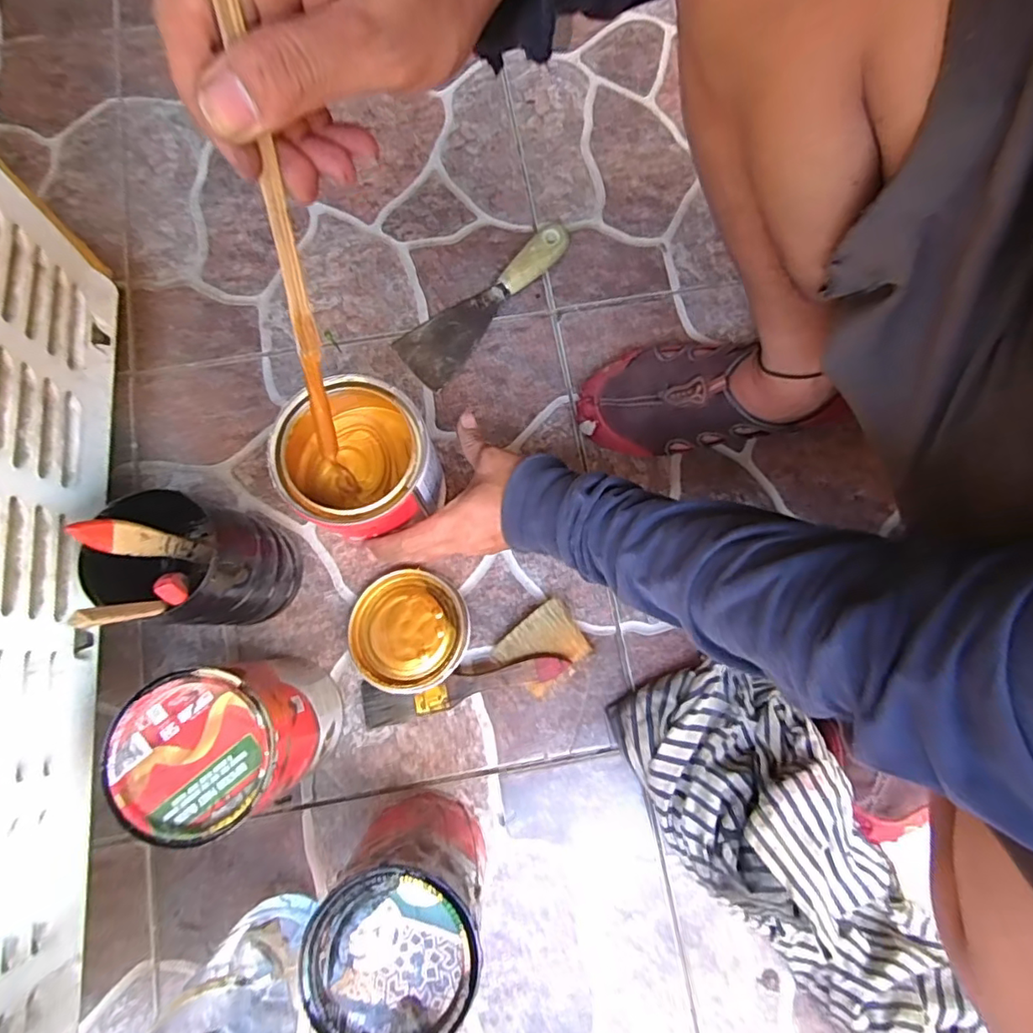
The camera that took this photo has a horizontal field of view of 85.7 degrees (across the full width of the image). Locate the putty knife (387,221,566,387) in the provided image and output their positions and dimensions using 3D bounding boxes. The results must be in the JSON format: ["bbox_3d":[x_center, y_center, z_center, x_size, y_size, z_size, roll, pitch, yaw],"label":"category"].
[{"bbox_3d":[-0.025,-0.206,0.526,0.197,0.021,0.061,-43,81,-9],"label":"putty knife"}]

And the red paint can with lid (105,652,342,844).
[{"bbox_3d":[-0.189,0.153,0.391,0.094,0.139,0.091,0,78,-1],"label":"red paint can with lid"}]

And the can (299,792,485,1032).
[{"bbox_3d":[-0.071,0.261,0.378,0.091,0.141,0.099,0,78,-1],"label":"can"}]

